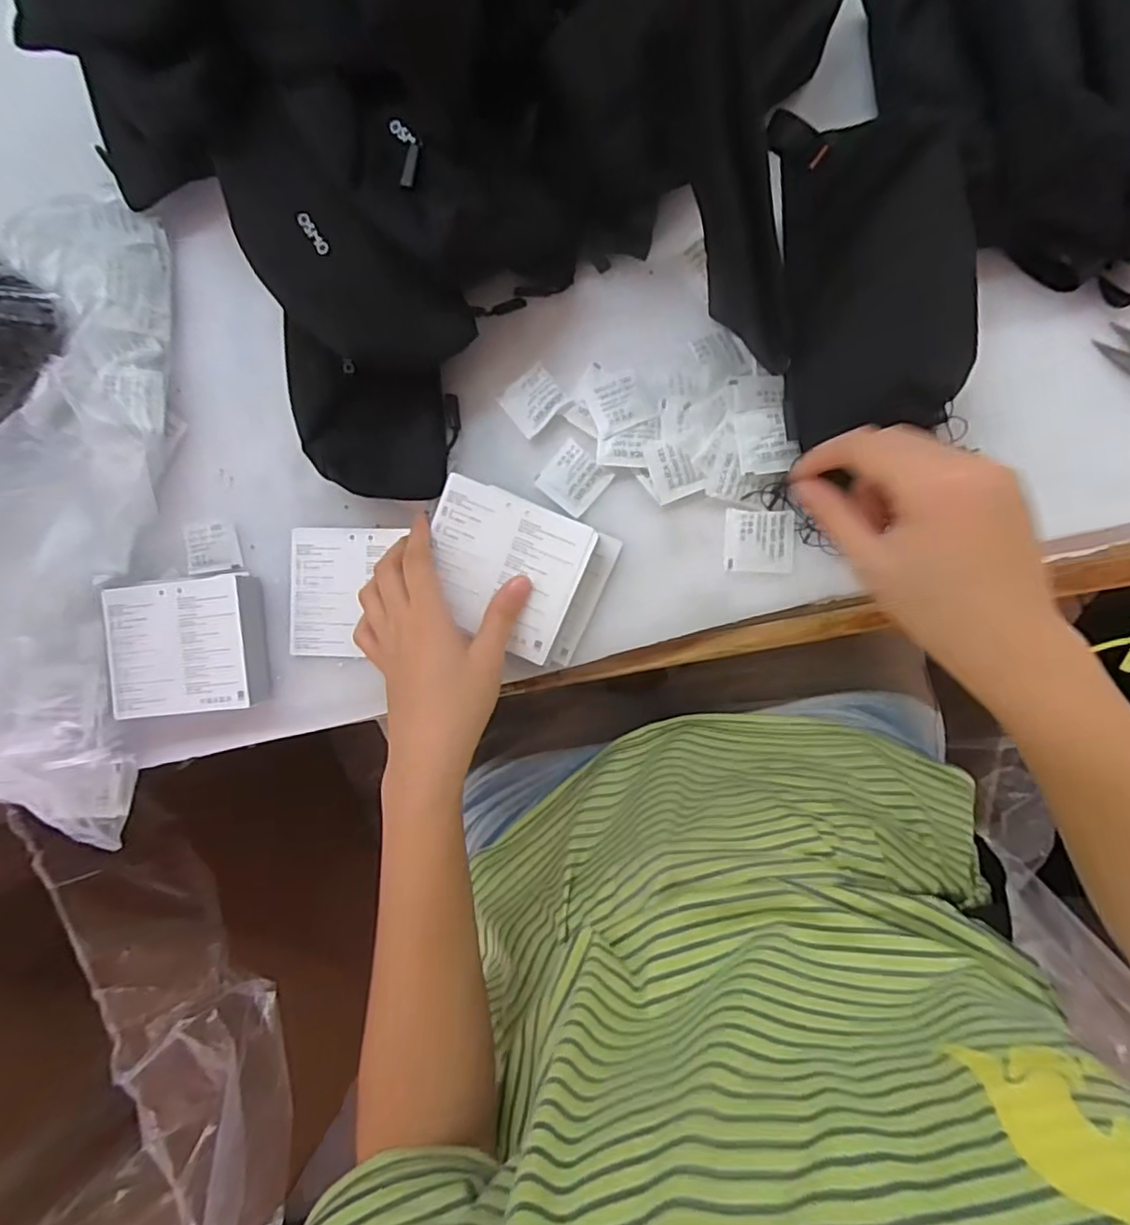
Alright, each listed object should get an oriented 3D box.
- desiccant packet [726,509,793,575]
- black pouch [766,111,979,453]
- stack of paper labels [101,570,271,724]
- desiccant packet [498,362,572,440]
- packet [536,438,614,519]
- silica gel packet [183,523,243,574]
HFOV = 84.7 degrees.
[{"bbox_3d":[0.124,-0.045,0.394,0.042,0.004,0.039,1,91,8],"label":"desiccant packet"},{"bbox_3d":[0.165,-0.189,0.334,0.091,0.023,0.175,-4,88,30],"label":"black pouch"},{"bbox_3d":[-0.263,0.023,0.434,0.099,0.035,0.091,-7,90,8],"label":"stack of paper labels"},{"bbox_3d":[-0.021,-0.141,0.410,0.038,0.004,0.036,-42,85,6],"label":"desiccant packet"},{"bbox_3d":[0.005,-0.088,0.406,0.038,0.004,0.037,41,96,6],"label":"packet"},{"bbox_3d":[-0.253,-0.047,0.446,0.038,0.010,0.036,-10,89,8],"label":"silica gel packet"}]

